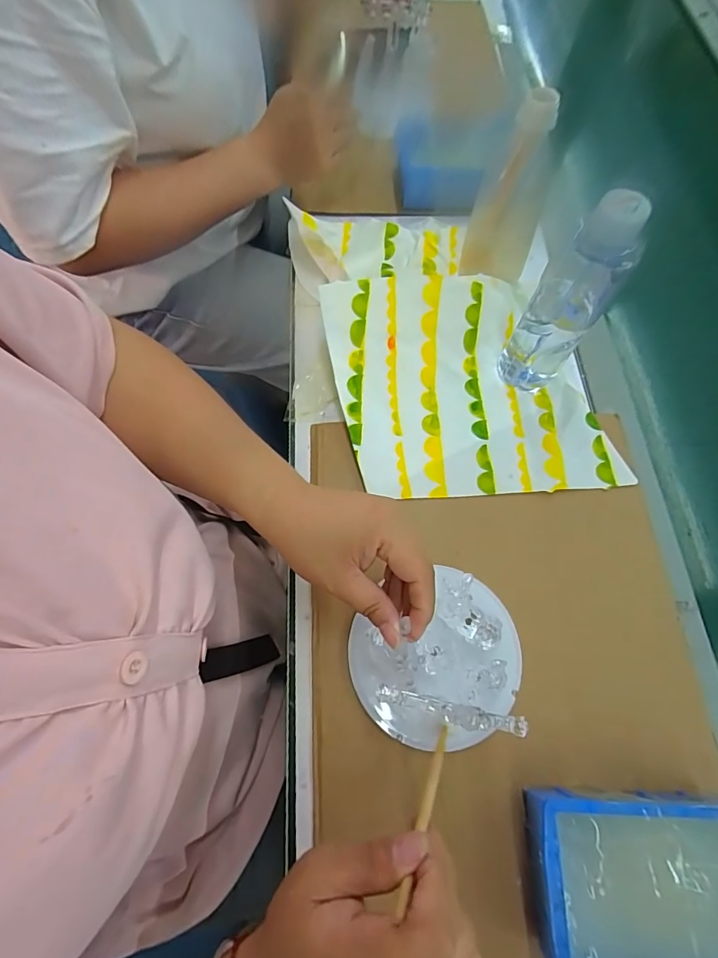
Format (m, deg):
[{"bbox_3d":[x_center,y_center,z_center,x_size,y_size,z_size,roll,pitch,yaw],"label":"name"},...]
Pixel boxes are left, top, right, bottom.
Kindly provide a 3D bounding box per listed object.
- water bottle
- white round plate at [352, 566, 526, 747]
[{"bbox_3d":[0.171,-0.146,0.359,0.056,0.171,0.059,37,72,12],"label":"water bottle"},{"bbox_3d":[0.061,0.138,0.329,0.125,0.015,0.112,-31,73,-13],"label":"white round plate"}]

